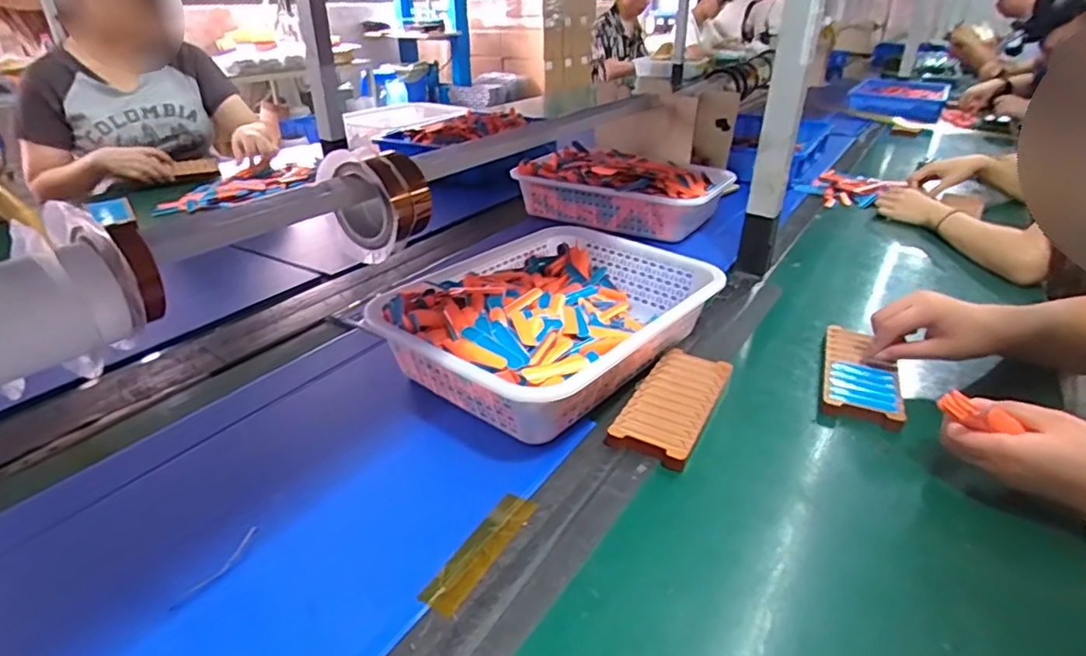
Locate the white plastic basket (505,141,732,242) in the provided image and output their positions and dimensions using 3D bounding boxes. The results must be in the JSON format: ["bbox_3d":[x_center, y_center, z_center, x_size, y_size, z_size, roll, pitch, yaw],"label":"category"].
[{"bbox_3d":[0.144,-0.251,1.088,0.335,0.088,0.226,15,32,26],"label":"white plastic basket"}]

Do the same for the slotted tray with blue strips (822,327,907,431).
[{"bbox_3d":[0.356,0.049,0.673,0.075,0.023,0.179,11,31,20],"label":"slotted tray with blue strips"}]

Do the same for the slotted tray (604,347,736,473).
[{"bbox_3d":[0.130,0.074,0.597,0.075,0.016,0.166,16,33,26],"label":"slotted tray"}]

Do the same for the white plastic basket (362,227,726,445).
[{"bbox_3d":[0.007,-0.014,0.683,0.262,0.091,0.352,22,36,35],"label":"white plastic basket"}]

